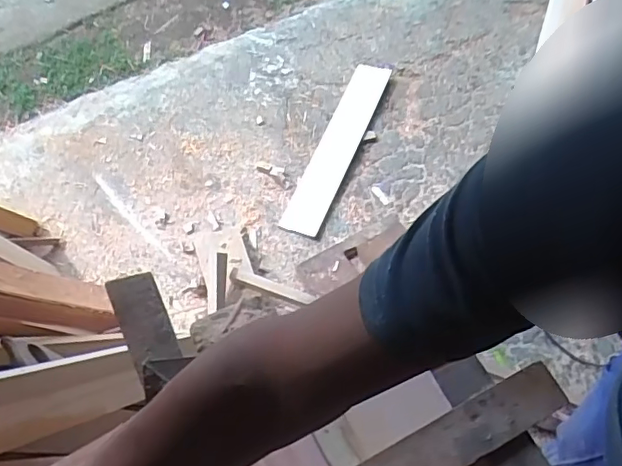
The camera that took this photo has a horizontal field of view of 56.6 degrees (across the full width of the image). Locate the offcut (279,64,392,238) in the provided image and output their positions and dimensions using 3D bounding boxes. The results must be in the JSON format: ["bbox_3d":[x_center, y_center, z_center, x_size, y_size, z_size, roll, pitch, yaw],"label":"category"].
[{"bbox_3d":[0.083,-0.261,1.678,0.111,0.032,0.617,23,68,4],"label":"offcut"}]

